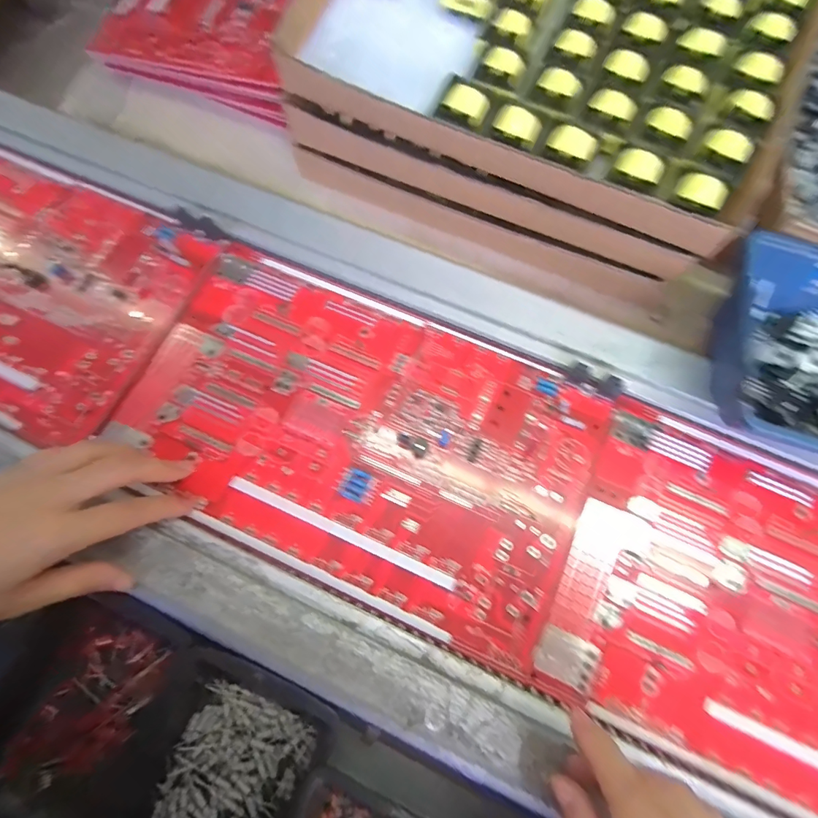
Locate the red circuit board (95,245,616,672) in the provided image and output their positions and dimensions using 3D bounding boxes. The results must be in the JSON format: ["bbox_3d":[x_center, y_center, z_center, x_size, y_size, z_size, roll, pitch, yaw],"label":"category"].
[{"bbox_3d":[-0.034,0.016,0.315,0.311,0.010,0.188,24,75,8],"label":"red circuit board"}]

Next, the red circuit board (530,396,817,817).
[{"bbox_3d":[0.247,0.137,0.275,0.300,0.012,0.188,25,75,8],"label":"red circuit board"}]

